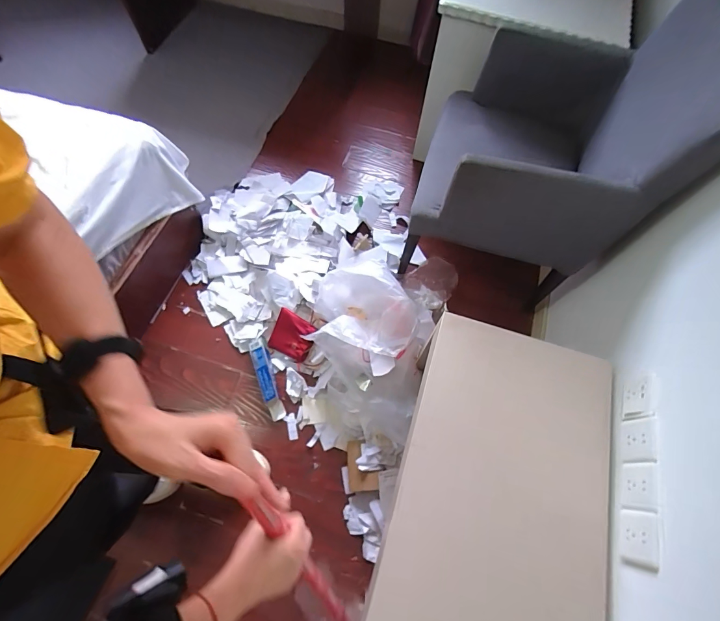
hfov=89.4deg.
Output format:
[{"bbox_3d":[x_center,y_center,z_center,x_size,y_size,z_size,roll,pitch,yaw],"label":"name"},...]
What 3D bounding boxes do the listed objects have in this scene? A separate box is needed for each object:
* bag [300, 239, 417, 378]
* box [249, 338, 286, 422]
[{"bbox_3d":[0.017,0.004,1.193,0.336,0.168,0.373,22,68,8],"label":"bag"},{"bbox_3d":[-0.323,0.236,1.262,0.056,0.043,0.290,-20,68,-9],"label":"box"}]

